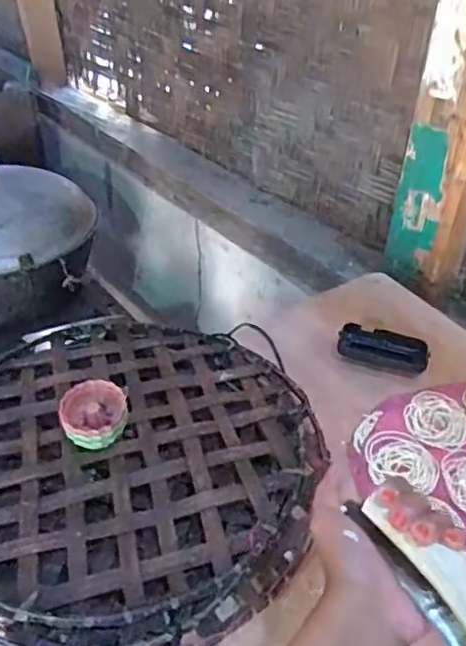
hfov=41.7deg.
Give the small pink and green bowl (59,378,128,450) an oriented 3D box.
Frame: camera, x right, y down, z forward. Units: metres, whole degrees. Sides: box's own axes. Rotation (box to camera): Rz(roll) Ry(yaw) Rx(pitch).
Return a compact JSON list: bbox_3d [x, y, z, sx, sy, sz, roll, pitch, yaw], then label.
[{"bbox_3d":[-0.134,0.096,0.597,0.062,0.043,0.070,-9,40,-12],"label":"small pink and green bowl"}]

